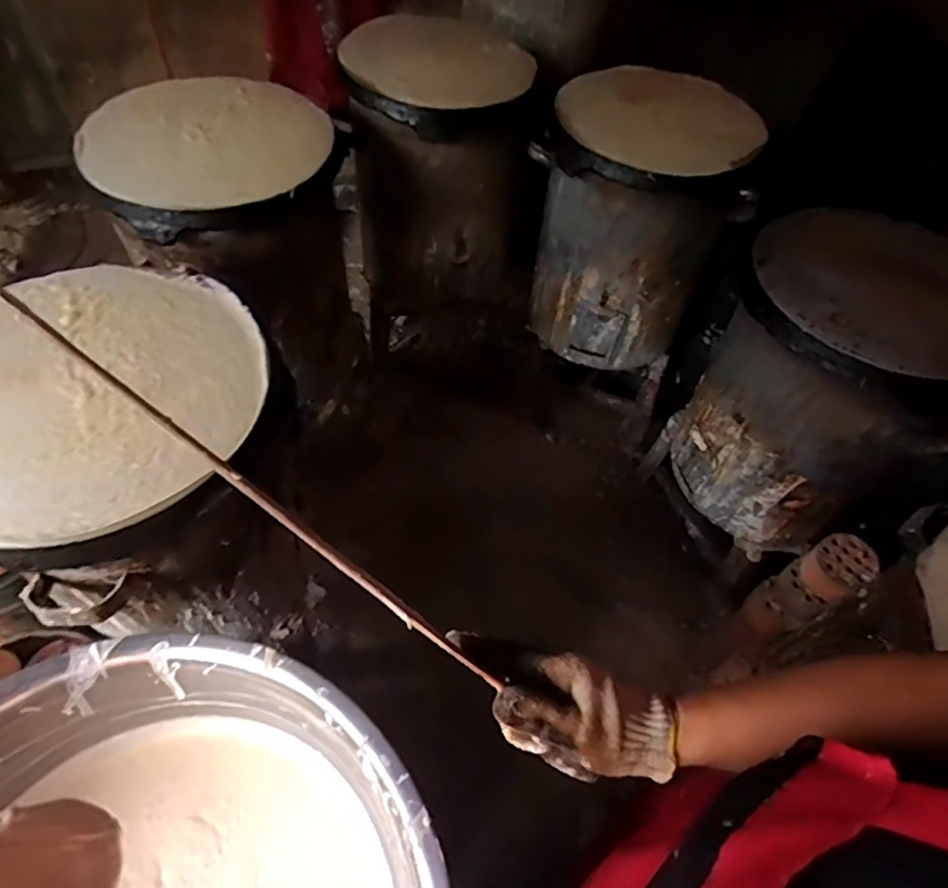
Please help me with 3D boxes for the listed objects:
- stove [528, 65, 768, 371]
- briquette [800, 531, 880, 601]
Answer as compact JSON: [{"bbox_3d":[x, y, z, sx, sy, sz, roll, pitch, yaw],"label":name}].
[{"bbox_3d":[0.362,-0.507,1.332,0.400,0.476,0.432,2,56,-3],"label":"stove"},{"bbox_3d":[0.662,0.218,1.061,0.097,0.089,0.092,-26,61,-21],"label":"briquette"}]

